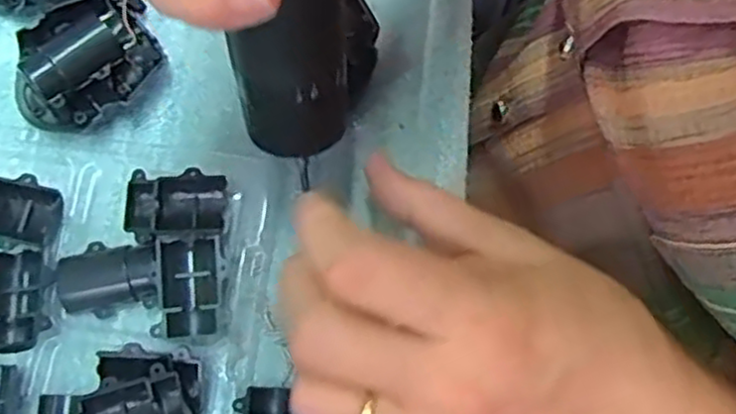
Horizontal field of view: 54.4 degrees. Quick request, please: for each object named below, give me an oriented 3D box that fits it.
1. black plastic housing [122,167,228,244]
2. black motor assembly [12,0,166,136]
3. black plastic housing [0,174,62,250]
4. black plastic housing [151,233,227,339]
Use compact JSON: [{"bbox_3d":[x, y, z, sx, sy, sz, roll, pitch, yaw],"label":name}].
[{"bbox_3d":[-0.077,0.001,0.282,0.044,0.019,0.027,-3,74,-2],"label":"black plastic housing"},{"bbox_3d":[-0.119,-0.062,0.297,0.041,0.022,0.063,41,77,10],"label":"black motor assembly"},{"bbox_3d":[-0.140,0.002,0.280,0.038,0.015,0.027,14,74,2],"label":"black plastic housing"},{"bbox_3d":[-0.067,0.030,0.273,0.026,0.016,0.036,-3,74,-2],"label":"black plastic housing"}]

